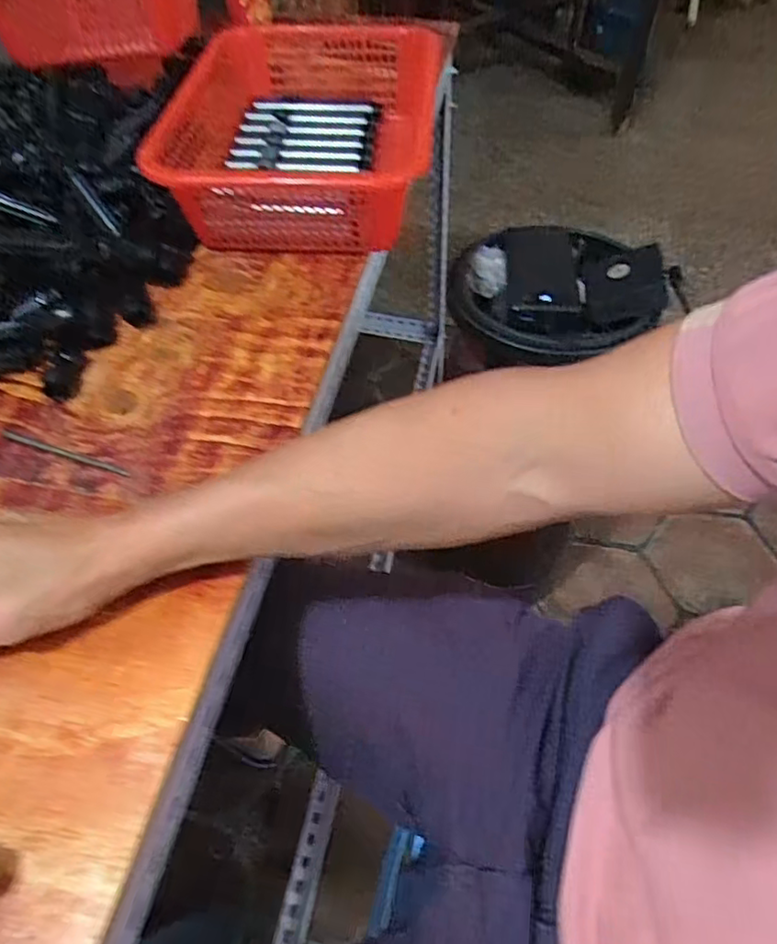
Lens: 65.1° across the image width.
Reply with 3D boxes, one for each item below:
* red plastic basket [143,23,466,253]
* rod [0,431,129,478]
[{"bbox_3d":[-0.082,-0.355,0.638,0.261,0.094,0.356,4,54,5],"label":"red plastic basket"},{"bbox_3d":[-0.239,-0.014,0.447,0.110,0.004,0.007,16,56,14],"label":"rod"}]

